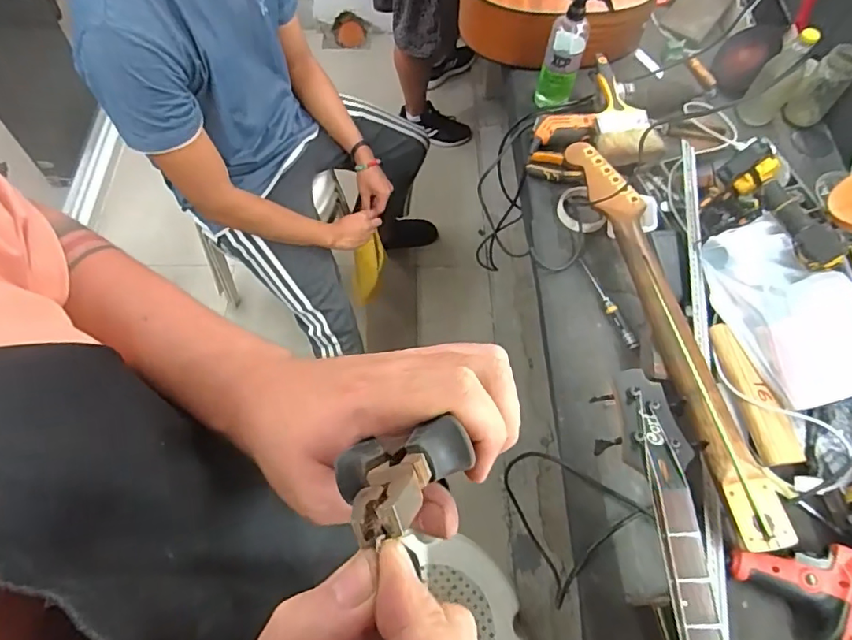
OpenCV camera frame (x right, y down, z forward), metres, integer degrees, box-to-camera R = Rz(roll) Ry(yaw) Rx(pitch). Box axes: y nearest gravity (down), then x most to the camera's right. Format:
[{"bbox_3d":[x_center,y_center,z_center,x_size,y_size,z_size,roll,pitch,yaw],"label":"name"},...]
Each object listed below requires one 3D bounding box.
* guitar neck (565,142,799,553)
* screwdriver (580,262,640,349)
[{"bbox_3d":[0.335,-0.016,0.751,0.076,0.038,0.646,-10,64,-6],"label":"guitar neck"},{"bbox_3d":[0.286,-0.029,0.827,0.021,0.016,0.170,-19,65,-11],"label":"screwdriver"}]

